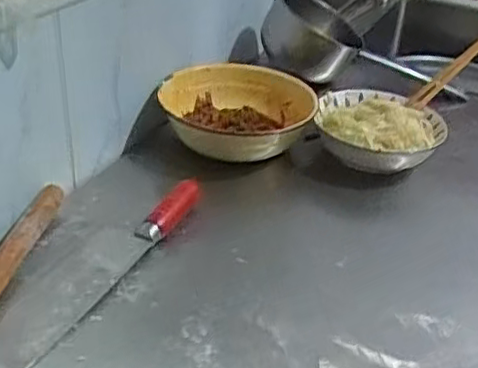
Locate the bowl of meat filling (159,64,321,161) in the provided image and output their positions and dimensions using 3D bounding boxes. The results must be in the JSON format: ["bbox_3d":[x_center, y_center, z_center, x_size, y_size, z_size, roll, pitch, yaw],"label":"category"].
[{"bbox_3d":[0.002,-0.096,0.906,0.213,0.061,0.201,-7,34,-17],"label":"bowl of meat filling"}]

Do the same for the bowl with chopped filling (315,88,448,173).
[{"bbox_3d":[0.190,-0.071,0.901,0.167,0.064,0.153,3,33,-2],"label":"bowl with chopped filling"}]

